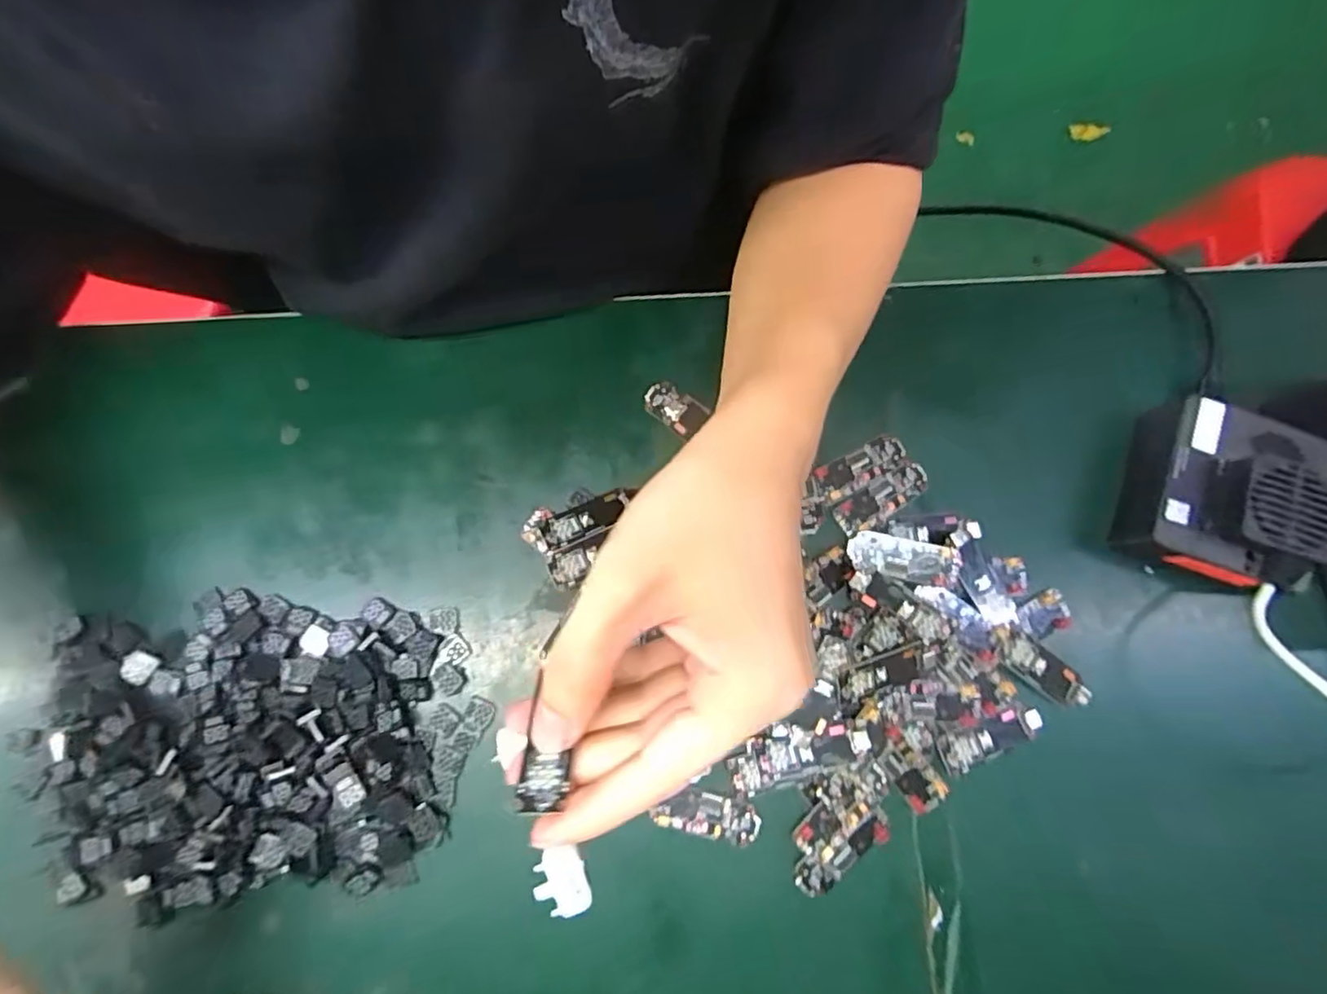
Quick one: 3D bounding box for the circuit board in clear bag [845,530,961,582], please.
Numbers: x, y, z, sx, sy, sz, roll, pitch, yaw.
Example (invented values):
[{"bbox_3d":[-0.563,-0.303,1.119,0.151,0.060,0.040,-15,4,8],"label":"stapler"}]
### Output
[{"bbox_3d":[0.115,0.030,0.311,0.051,0.012,0.019,12,80,3],"label":"circuit board in clear bag"}]

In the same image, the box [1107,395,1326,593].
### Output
[{"bbox_3d":[0.267,-0.003,0.305,0.070,0.050,0.081,21,80,4],"label":"box"}]

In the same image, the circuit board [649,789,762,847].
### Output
[{"bbox_3d":[0.021,0.148,0.298,0.048,0.004,0.019,14,80,3],"label":"circuit board"}]

